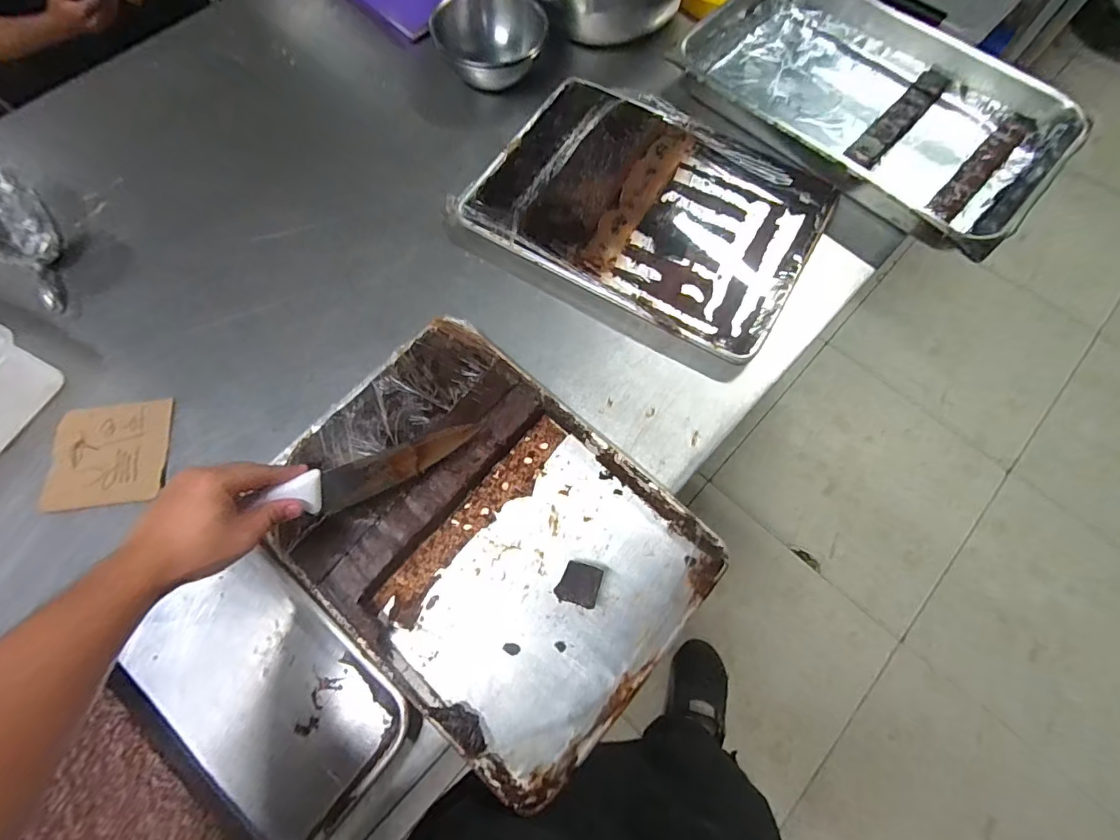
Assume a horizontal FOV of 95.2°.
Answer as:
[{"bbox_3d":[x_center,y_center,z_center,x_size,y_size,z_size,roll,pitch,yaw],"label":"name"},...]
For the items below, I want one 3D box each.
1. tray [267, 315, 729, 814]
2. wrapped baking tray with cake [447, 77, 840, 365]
[{"bbox_3d":[-0.084,0.120,0.557,0.438,0.032,0.316,41,75,14],"label":"tray"},{"bbox_3d":[0.122,-0.299,0.706,0.438,0.033,0.321,30,73,11],"label":"wrapped baking tray with cake"}]

